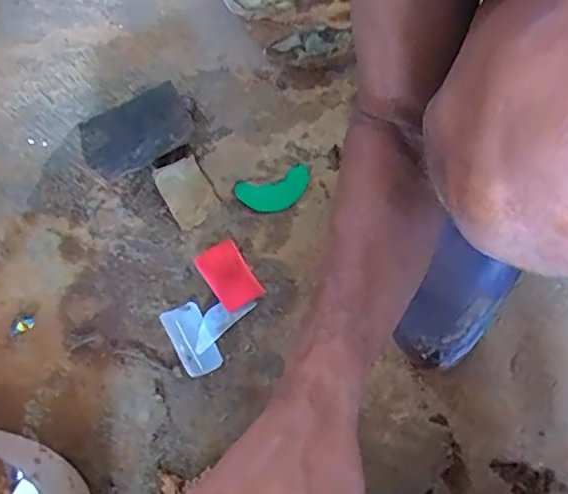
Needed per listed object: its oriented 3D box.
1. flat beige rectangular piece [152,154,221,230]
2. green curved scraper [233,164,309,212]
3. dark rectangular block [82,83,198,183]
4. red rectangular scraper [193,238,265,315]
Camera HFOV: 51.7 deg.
[{"bbox_3d":[-0.109,-0.064,0.656,0.053,0.019,0.075,-30,70,-9],"label":"flat beige rectangular piece"},{"bbox_3d":[-0.010,-0.063,0.659,0.084,0.007,0.044,-18,69,-5],"label":"green curved scraper"},{"bbox_3d":[-0.164,-0.126,0.657,0.118,0.067,0.049,-24,70,-7],"label":"dark rectangular block"},{"bbox_3d":[-0.058,0.030,0.621,0.046,0.004,0.071,-31,75,-18],"label":"red rectangular scraper"}]

